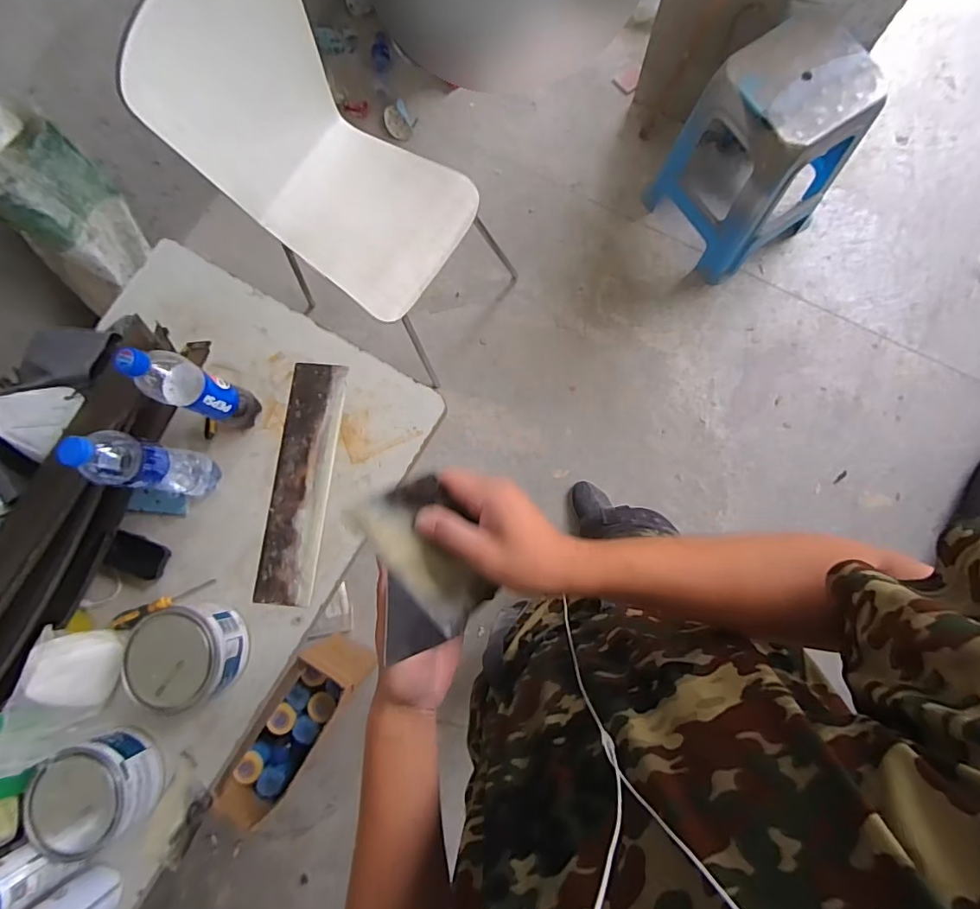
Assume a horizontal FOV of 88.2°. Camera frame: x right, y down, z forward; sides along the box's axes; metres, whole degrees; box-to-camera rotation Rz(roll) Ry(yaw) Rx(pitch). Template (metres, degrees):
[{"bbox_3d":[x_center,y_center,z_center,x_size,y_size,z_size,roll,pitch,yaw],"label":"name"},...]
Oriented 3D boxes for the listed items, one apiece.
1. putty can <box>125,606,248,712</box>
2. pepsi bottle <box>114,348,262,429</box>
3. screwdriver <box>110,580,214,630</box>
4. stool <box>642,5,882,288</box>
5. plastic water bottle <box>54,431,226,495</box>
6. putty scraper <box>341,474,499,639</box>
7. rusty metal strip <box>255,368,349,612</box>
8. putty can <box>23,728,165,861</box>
[{"bbox_3d":[-0.413,0.274,0.692,0.130,0.087,0.125,-1,81,4],"label":"putty can"},{"bbox_3d":[-0.390,-0.086,0.667,0.057,0.229,0.059,24,83,7],"label":"pepsi bottle"},{"bbox_3d":[-0.477,0.222,0.740,0.148,0.025,0.026,-21,80,0],"label":"screwdriver"},{"bbox_3d":[0.709,-0.772,1.315,0.410,0.445,0.343,-31,80,-1],"label":"stool"},{"bbox_3d":[-0.451,0.014,0.665,0.067,0.221,0.067,9,82,5],"label":"plastic water bottle"},{"bbox_3d":[-0.045,0.079,0.396,0.072,0.012,0.129,-31,107,-1],"label":"putty scraper"},{"bbox_3d":[-0.284,0.039,0.765,0.089,0.010,0.360,5,82,5],"label":"rusty metal strip"},{"bbox_3d":[-0.527,0.447,0.667,0.135,0.092,0.126,-1,81,4],"label":"putty can"}]

